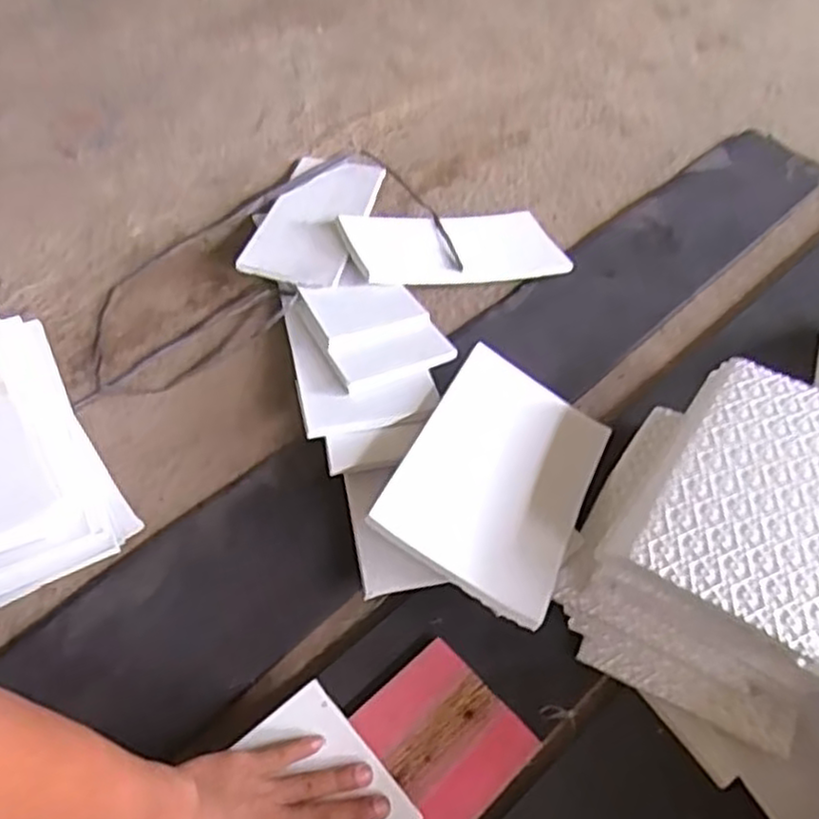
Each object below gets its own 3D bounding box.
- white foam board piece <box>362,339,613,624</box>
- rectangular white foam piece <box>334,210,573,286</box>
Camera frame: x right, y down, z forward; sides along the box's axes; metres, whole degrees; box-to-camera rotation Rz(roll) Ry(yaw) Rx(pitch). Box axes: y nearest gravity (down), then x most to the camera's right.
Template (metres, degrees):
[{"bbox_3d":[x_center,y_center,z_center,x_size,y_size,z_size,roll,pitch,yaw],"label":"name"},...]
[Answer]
[{"bbox_3d":[0.091,0.058,0.715,0.173,0.011,0.277,30,47,3],"label":"white foam board piece"},{"bbox_3d":[0.057,-0.210,0.949,0.283,0.021,0.139,-7,51,-23],"label":"rectangular white foam piece"}]

